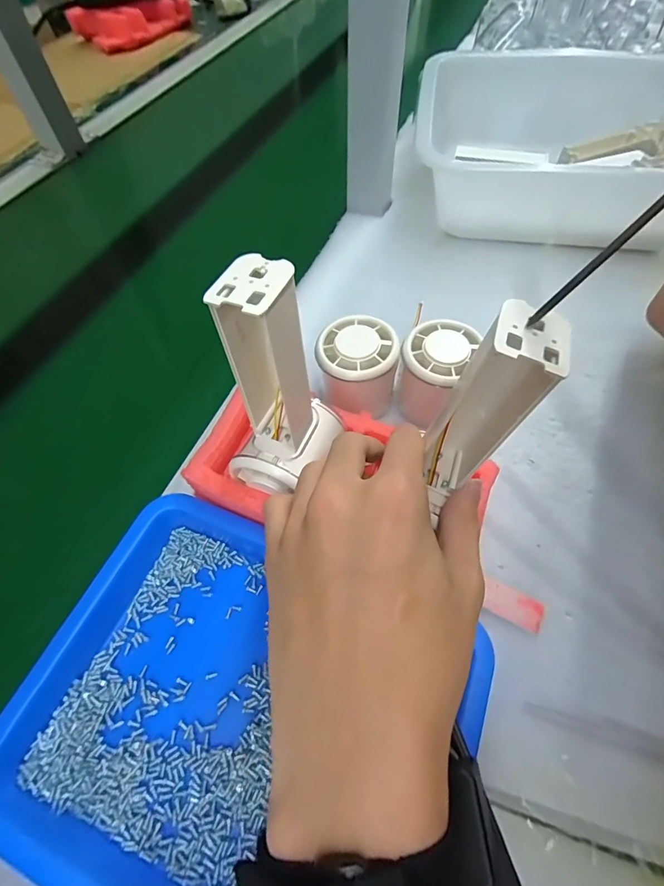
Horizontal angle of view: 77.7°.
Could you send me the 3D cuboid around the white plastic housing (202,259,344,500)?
[{"bbox_3d":[-0.026,-0.024,0.205,0.044,0.119,0.056,21,62,14],"label":"white plastic housing"}]

